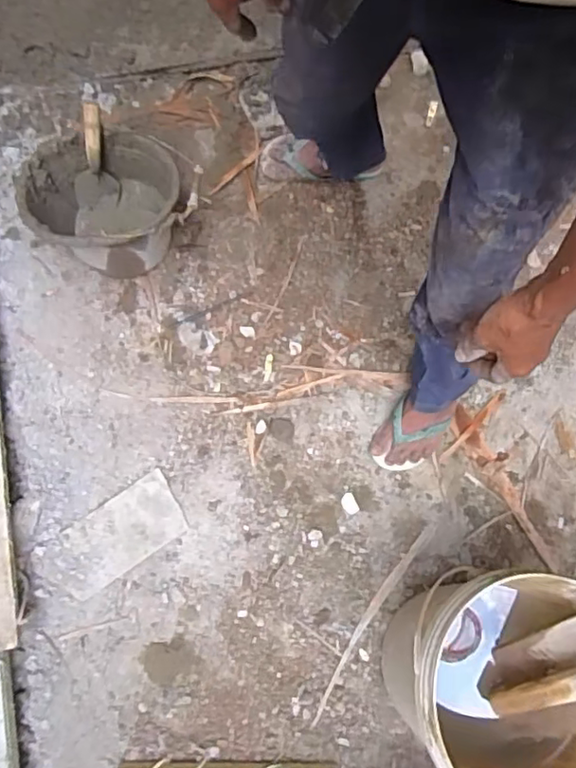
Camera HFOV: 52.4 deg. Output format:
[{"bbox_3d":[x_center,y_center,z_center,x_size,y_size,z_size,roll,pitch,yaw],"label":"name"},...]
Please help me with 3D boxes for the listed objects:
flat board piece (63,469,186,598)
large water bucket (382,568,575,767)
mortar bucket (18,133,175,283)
[{"bbox_3d":[-0.353,0.313,1.221,0.268,0.016,0.143,-35,79,0],"label":"flat board piece"},{"bbox_3d":[0.323,0.456,0.925,0.294,0.371,0.317,0,77,1],"label":"large water bucket"},{"bbox_3d":[-0.371,-0.366,1.229,0.295,0.227,0.257,-18,80,-1],"label":"mortar bucket"}]

